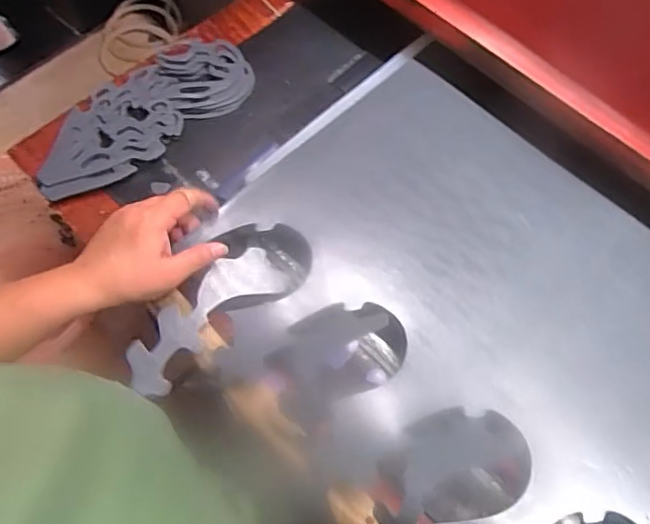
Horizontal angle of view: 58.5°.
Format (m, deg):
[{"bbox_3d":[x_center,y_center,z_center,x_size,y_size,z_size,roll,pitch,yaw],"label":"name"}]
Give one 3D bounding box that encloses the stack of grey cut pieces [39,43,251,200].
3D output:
[{"bbox_3d":[-0.196,-0.160,0.618,0.247,0.017,0.106,-39,70,-19],"label":"stack of grey cut pieces"}]

